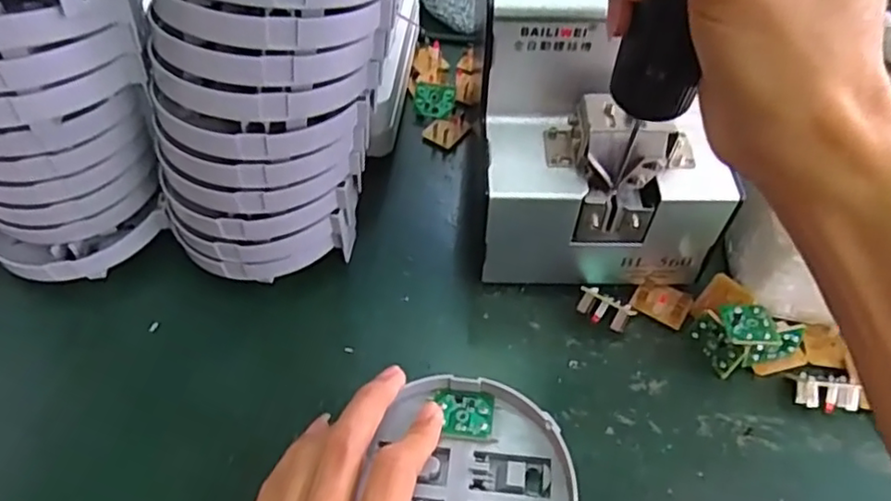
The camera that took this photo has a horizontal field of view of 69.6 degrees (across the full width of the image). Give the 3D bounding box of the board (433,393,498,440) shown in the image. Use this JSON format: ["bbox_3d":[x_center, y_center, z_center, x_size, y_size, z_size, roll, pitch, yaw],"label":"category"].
[{"bbox_3d":[0.010,0.078,0.307,0.029,0.004,0.023,3,50,1],"label":"board"}]

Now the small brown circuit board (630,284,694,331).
[{"bbox_3d":[0.121,0.029,0.359,0.030,0.004,0.020,26,79,17],"label":"small brown circuit board"}]

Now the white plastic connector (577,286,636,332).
[{"bbox_3d":[0.087,0.033,0.352,0.031,0.015,0.015,22,56,16],"label":"white plastic connector"}]

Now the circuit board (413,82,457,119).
[{"bbox_3d":[-0.008,-0.107,0.457,0.029,0.010,0.027,0,85,4],"label":"circuit board"}]

